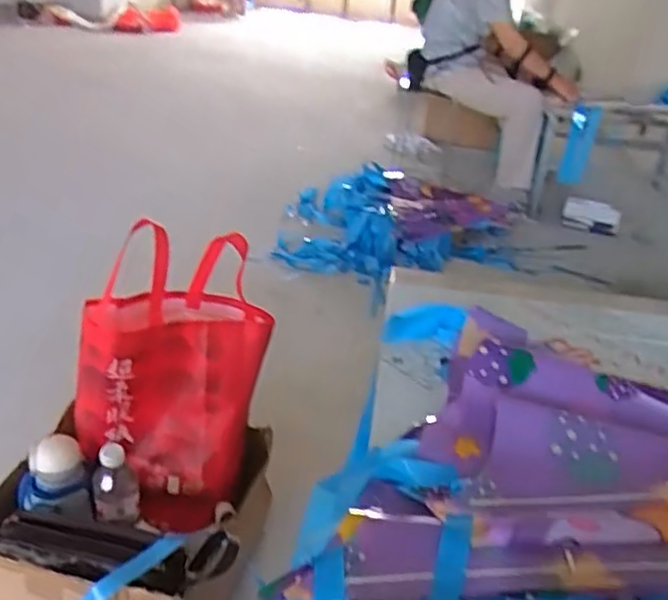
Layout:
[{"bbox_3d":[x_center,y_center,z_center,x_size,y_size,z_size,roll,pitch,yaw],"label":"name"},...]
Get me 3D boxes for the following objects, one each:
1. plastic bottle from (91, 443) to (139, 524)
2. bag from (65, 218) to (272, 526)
[{"bbox_3d":[-0.319,0.267,0.994,0.066,0.107,0.065,-4,28,-19],"label":"plastic bottle"},{"bbox_3d":[-0.262,0.113,1.097,0.277,0.463,0.180,14,9,-12],"label":"bag"}]

